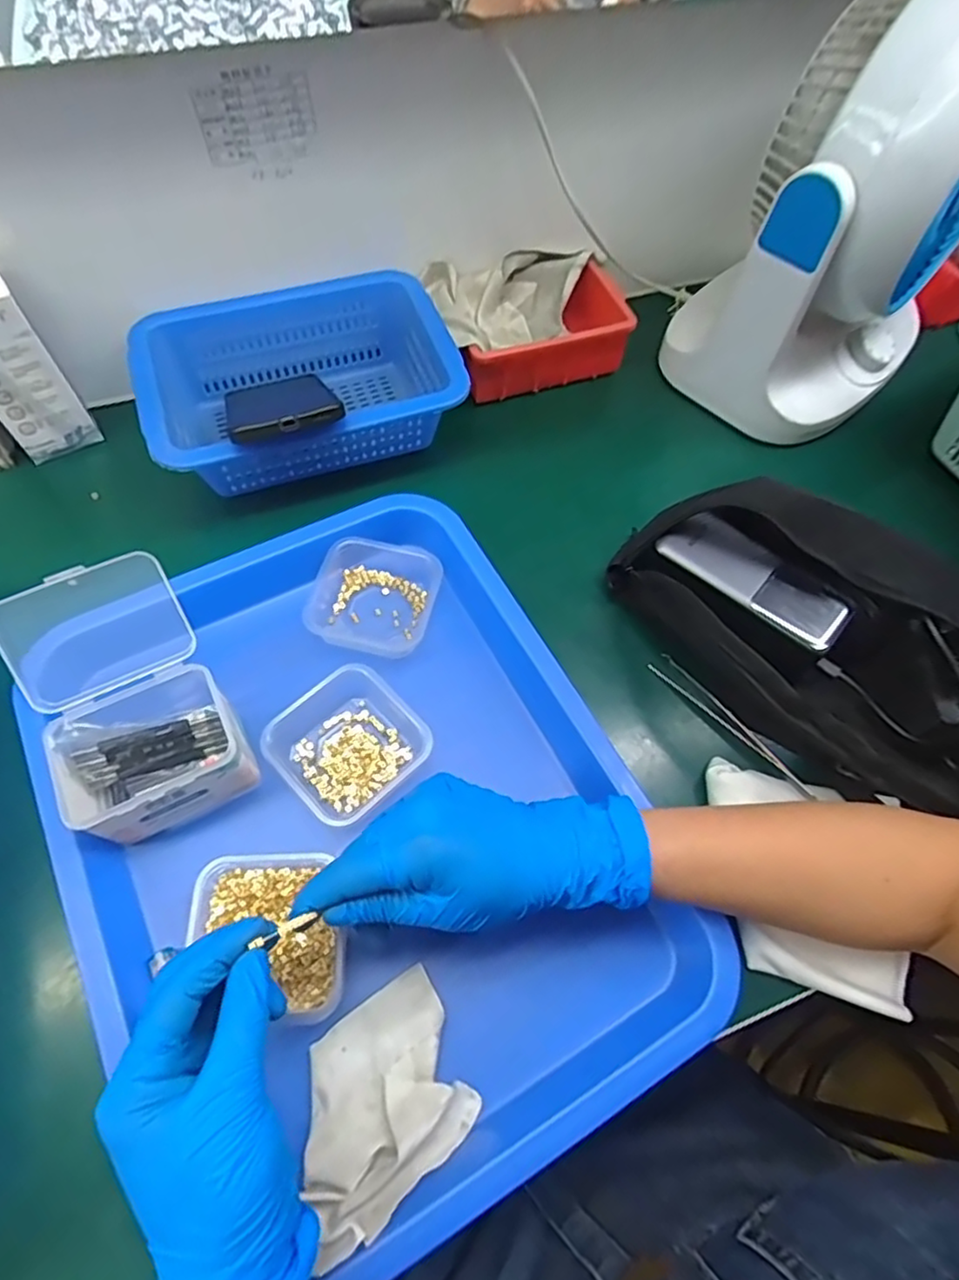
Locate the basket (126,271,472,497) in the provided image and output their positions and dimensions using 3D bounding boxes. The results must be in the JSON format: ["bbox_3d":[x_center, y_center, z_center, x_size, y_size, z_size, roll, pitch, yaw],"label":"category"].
[{"bbox_3d":[-0.135,-0.190,0.509,0.224,0.076,0.157,-18,65,-12],"label":"basket"}]

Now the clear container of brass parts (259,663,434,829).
[{"bbox_3d":[-0.083,0.063,0.403,0.081,0.035,0.084,-39,71,-21],"label":"clear container of brass parts"}]

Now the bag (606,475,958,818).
[{"bbox_3d":[0.233,-0.002,0.434,0.292,0.083,0.185,33,65,14],"label":"bag"}]

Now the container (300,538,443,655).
[{"bbox_3d":[-0.073,-0.028,0.455,0.079,0.030,0.077,12,62,3],"label":"container"}]

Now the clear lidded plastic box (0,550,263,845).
[{"bbox_3d":[-0.205,0.032,0.378,0.097,0.088,0.149,-25,66,-15],"label":"clear lidded plastic box"}]

